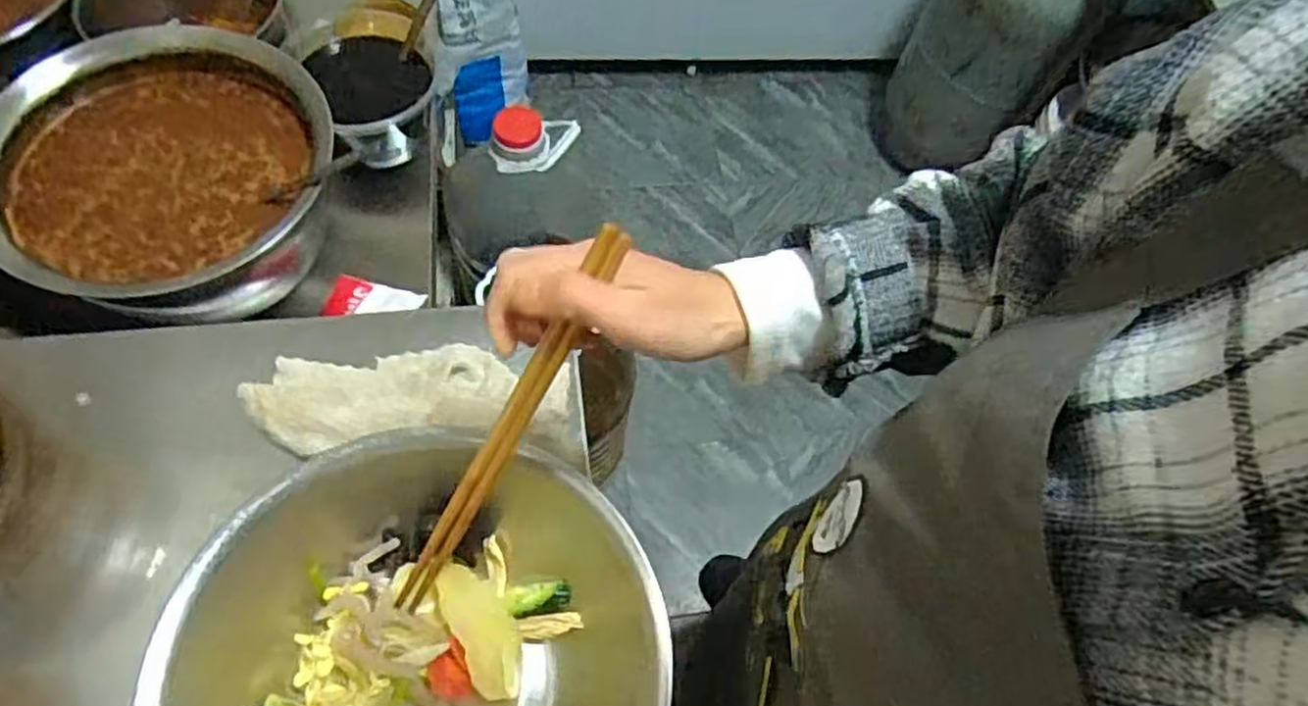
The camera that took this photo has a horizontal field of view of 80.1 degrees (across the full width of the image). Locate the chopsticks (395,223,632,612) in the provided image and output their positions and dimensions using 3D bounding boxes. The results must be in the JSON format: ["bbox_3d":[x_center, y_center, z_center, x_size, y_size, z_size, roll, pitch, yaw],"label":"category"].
[{"bbox_3d":[-0.085,0.053,0.417,0.015,0.289,0.016,43,31,15],"label":"chopsticks"}]

